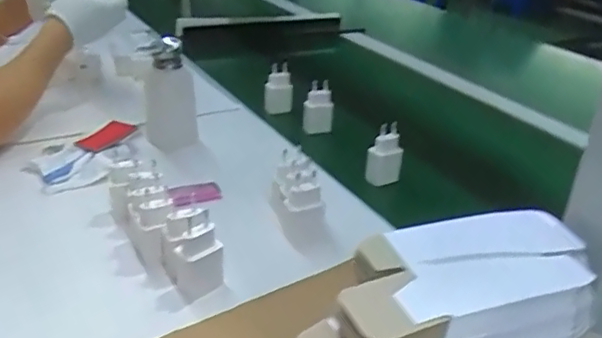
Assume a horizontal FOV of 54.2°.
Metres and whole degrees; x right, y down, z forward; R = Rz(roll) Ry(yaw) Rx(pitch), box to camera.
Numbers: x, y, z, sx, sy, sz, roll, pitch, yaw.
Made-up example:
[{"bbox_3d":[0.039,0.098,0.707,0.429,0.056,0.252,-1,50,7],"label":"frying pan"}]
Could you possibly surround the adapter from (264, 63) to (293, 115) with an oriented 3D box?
[{"bbox_3d":[-0.036,-0.129,0.957,0.045,0.076,0.032,2,27,-3],"label":"adapter"}]

